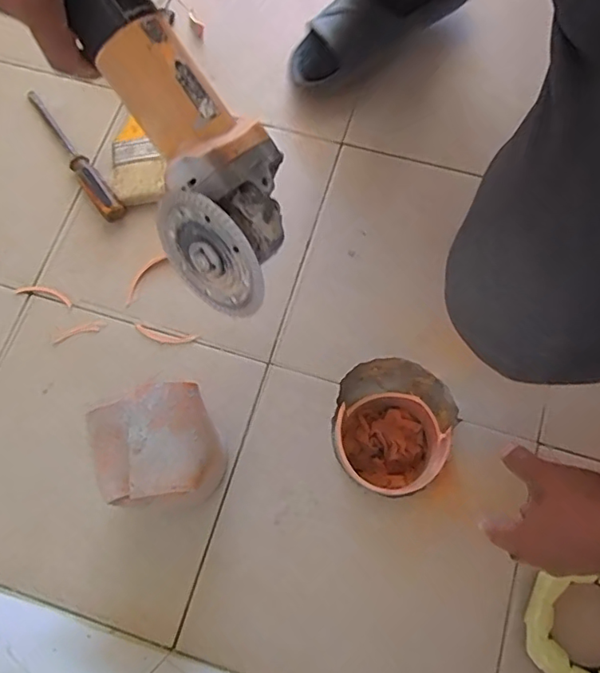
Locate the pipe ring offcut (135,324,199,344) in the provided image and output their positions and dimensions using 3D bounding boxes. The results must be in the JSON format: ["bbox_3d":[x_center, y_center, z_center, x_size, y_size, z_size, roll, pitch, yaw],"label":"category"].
[{"bbox_3d":[-0.154,-0.001,0.598,0.074,0.005,0.016,10,75,5],"label":"pipe ring offcut"}]

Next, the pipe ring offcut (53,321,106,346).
[{"bbox_3d":[-0.254,-0.005,0.600,0.059,0.005,0.012,-21,74,-4],"label":"pipe ring offcut"}]

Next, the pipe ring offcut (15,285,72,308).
[{"bbox_3d":[-0.300,-0.051,0.614,0.068,0.004,0.017,14,75,6],"label":"pipe ring offcut"}]

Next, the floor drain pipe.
[{"bbox_3d":[0.098,0.117,0.585,0.113,0.094,0.108,-2,72,5],"label":"floor drain pipe"}]

